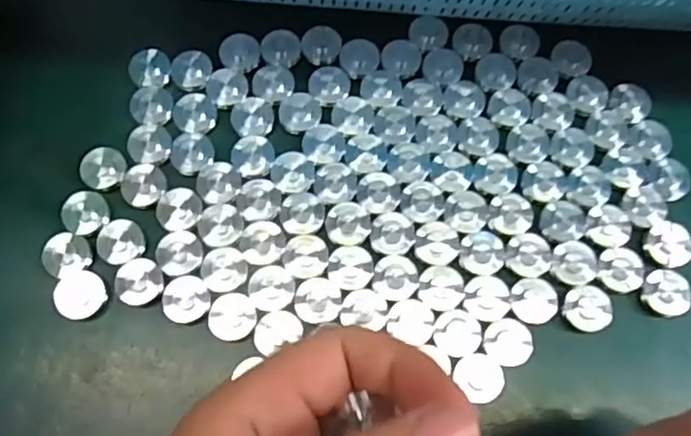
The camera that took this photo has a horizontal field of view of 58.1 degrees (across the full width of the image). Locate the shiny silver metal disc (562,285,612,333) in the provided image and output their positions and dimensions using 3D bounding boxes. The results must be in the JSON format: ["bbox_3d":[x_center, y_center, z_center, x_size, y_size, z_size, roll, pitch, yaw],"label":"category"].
[{"bbox_3d":[0.080,0.029,0.204,0.015,0.004,0.015,1,72,-2],"label":"shiny silver metal disc"}]

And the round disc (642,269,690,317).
[{"bbox_3d":[0.108,0.025,0.208,0.015,0.004,0.015,1,72,-2],"label":"round disc"}]

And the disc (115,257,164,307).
[{"bbox_3d":[-0.068,0.021,0.207,0.015,0.005,0.015,1,72,-2],"label":"disc"}]

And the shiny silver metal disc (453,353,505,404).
[{"bbox_3d":[0.043,0.050,0.196,0.014,0.004,0.015,1,72,-2],"label":"shiny silver metal disc"}]

